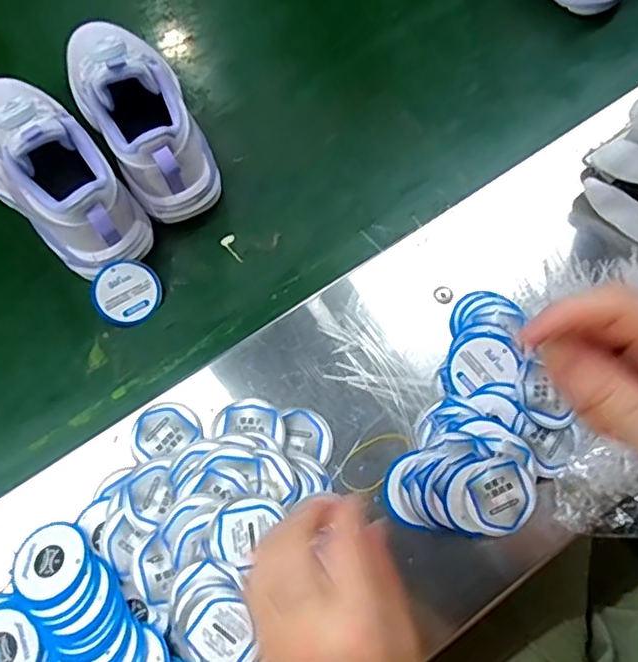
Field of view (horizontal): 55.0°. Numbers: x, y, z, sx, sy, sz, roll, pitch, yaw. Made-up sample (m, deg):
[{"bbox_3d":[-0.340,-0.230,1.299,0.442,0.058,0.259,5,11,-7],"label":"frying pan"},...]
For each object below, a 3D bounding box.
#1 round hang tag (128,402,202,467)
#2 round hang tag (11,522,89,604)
[{"bbox_3d":[-0.106,0.070,0.419,0.047,0.004,0.044,-2,60,4],"label":"round hang tag"},{"bbox_3d":[-0.169,0.145,0.385,0.047,0.004,0.048,-5,54,8],"label":"round hang tag"}]

